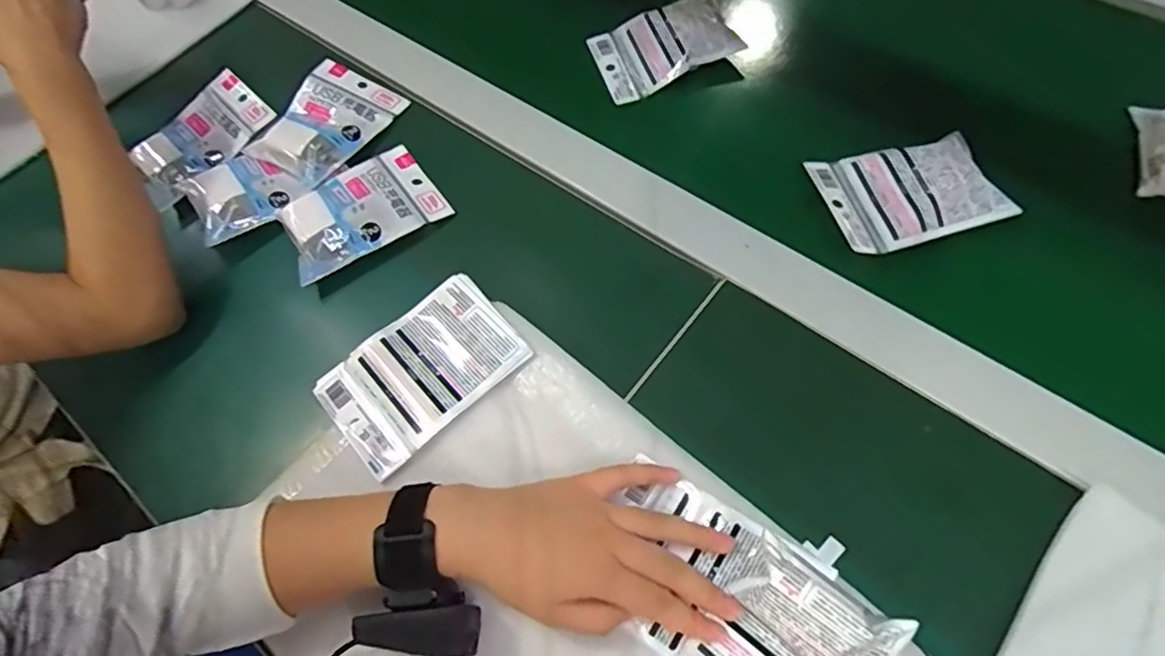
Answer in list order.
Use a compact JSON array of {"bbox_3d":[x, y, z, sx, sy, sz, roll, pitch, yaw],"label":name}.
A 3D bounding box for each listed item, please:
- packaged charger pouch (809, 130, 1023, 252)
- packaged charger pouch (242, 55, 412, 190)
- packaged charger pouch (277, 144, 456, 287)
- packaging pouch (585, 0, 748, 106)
[{"bbox_3d":[0.255,-0.112,0.506,0.127,0.026,0.094,-17,63,-1],"label":"packaged charger pouch"},{"bbox_3d":[-0.240,-0.196,0.599,0.087,0.023,0.126,25,70,18],"label":"packaged charger pouch"},{"bbox_3d":[-0.193,-0.101,0.560,0.132,0.030,0.092,-36,65,-10],"label":"packaged charger pouch"},{"bbox_3d":[0.078,-0.278,0.621,0.130,0.046,0.089,-19,63,-2],"label":"packaging pouch"}]

